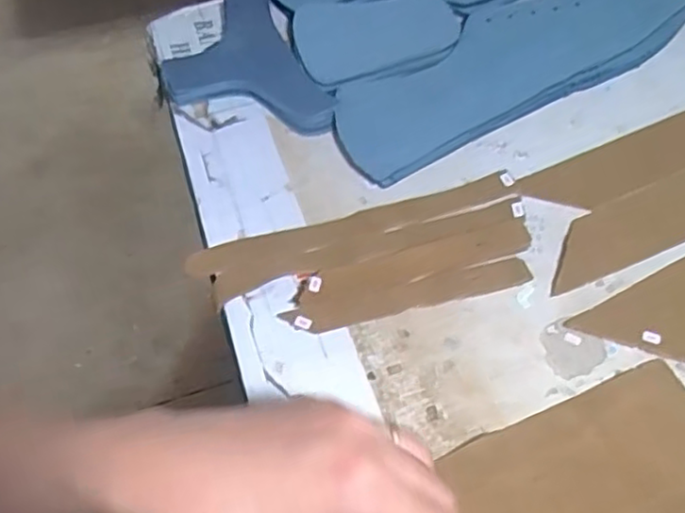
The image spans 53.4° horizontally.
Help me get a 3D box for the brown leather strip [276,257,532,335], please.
[{"bbox_3d":[0.035,0.021,0.358,0.130,0.005,0.016,-13,58,-6],"label":"brown leather strip"}]

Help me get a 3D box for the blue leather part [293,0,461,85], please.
[{"bbox_3d":[0.023,-0.154,0.462,0.110,0.007,0.074,-20,59,-10],"label":"blue leather part"}]

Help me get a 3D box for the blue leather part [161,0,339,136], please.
[{"bbox_3d":[-0.072,-0.127,0.452,0.089,0.015,0.145,-23,59,-12],"label":"blue leather part"}]

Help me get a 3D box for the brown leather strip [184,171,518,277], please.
[{"bbox_3d":[0.007,-0.019,0.385,0.190,0.004,0.019,-15,58,-7],"label":"brown leather strip"}]

